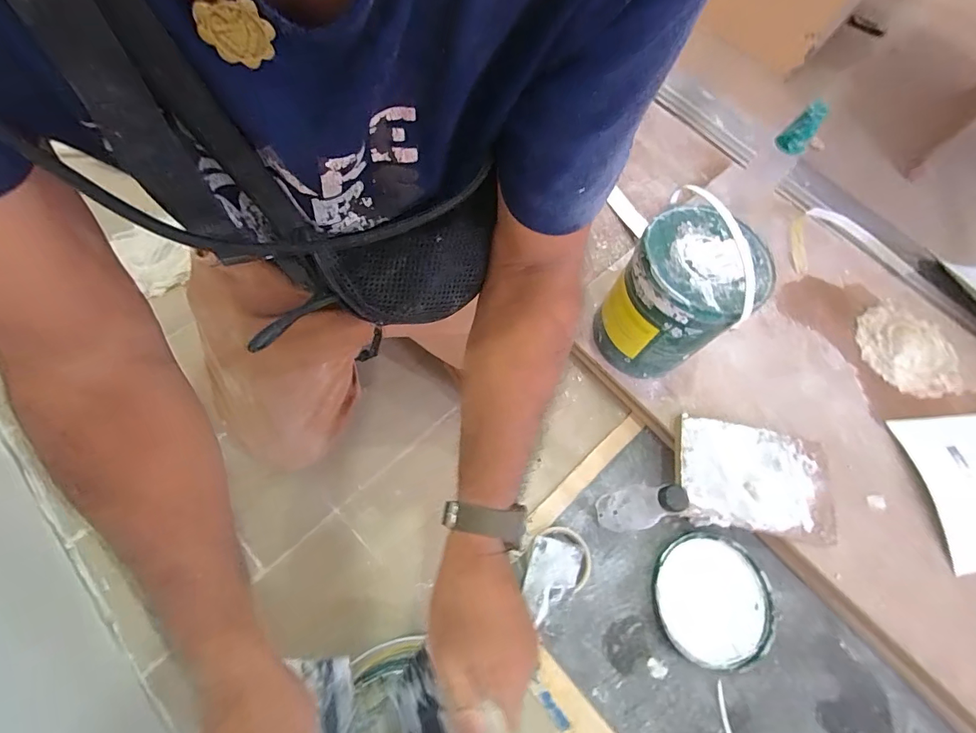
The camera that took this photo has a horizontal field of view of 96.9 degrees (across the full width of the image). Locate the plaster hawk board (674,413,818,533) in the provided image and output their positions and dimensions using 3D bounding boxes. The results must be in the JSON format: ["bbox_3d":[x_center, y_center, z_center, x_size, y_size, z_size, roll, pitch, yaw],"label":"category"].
[{"bbox_3d":[0.375,0.164,0.642,0.199,0.032,0.154,15,65,0],"label":"plaster hawk board"}]

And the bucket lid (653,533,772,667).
[{"bbox_3d":[0.321,0.330,0.617,0.167,0.012,0.164,3,66,-6],"label":"bucket lid"}]

